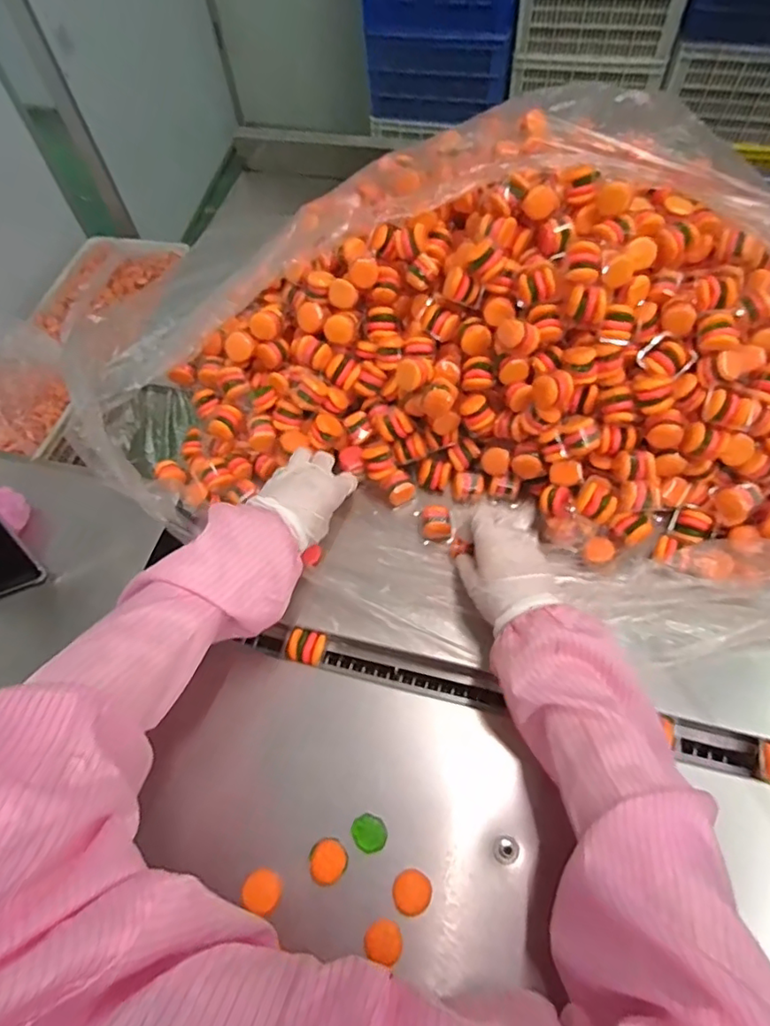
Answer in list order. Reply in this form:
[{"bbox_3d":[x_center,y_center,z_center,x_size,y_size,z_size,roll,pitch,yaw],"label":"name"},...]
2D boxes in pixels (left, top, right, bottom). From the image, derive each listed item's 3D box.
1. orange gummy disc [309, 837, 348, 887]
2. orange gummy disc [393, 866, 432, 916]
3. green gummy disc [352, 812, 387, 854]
[{"bbox_3d":[-0.044,0.270,0.429,0.028,0.006,0.030,-1,60,1],"label":"orange gummy disc"},{"bbox_3d":[0.020,0.289,0.421,0.028,0.004,0.029,-1,60,1],"label":"orange gummy disc"},{"bbox_3d":[-0.012,0.255,0.440,0.025,0.004,0.027,-1,60,1],"label":"green gummy disc"}]

